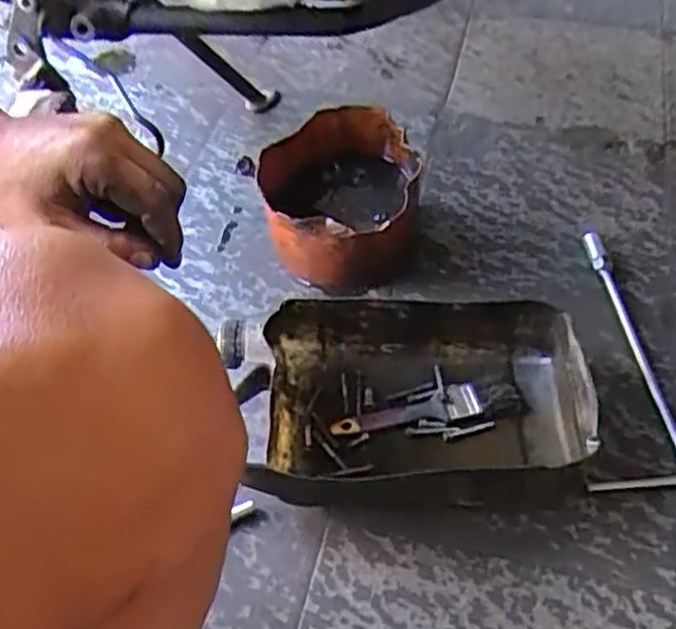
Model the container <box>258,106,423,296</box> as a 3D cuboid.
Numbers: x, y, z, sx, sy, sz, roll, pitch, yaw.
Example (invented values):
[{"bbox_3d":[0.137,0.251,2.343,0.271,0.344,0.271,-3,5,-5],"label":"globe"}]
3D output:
[{"bbox_3d":[0.005,-0.131,0.874,0.167,0.123,0.214,-9,50,-6],"label":"container"}]

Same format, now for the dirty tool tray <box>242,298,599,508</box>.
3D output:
[{"bbox_3d":[0.081,0.085,0.698,0.282,0.099,0.183,1,50,3],"label":"dirty tool tray"}]

